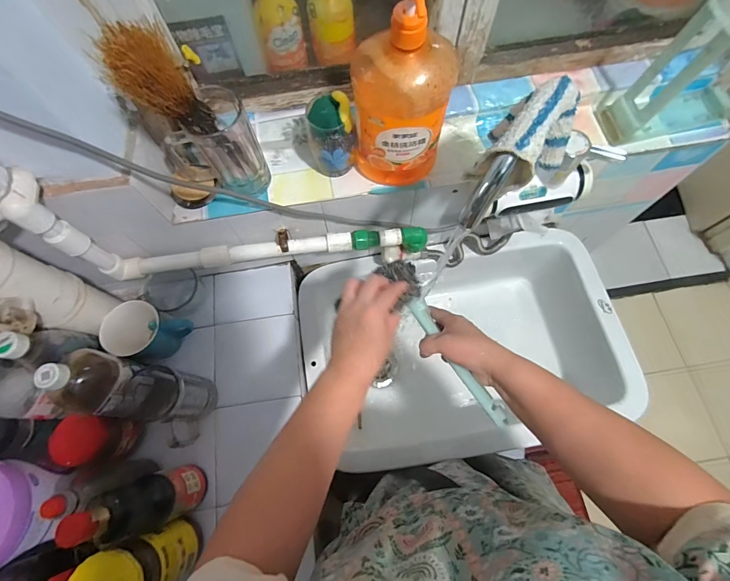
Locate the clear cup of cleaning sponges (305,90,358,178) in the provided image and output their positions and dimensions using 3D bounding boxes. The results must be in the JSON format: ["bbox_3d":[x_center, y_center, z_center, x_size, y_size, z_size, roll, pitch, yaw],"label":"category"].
[{"bbox_3d":[-0.044,-0.215,0.513,0.063,0.109,0.054,-9,70,-2],"label":"clear cup of cleaning sponges"}]

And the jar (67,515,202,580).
[{"bbox_3d":[-0.283,0.354,0.453,0.081,0.142,0.080,-33,72,-10],"label":"jar"}]

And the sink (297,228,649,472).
[{"bbox_3d":[0.180,0.108,0.813,0.597,0.269,0.405,-8,70,-1],"label":"sink"}]

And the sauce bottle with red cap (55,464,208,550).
[{"bbox_3d":[-0.276,0.271,0.464,0.055,0.234,0.056,-20,70,-6],"label":"sauce bottle with red cap"}]

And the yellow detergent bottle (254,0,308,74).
[{"bbox_3d":[-0.119,-0.380,0.508,0.062,0.115,0.053,4,70,3],"label":"yellow detergent bottle"}]

